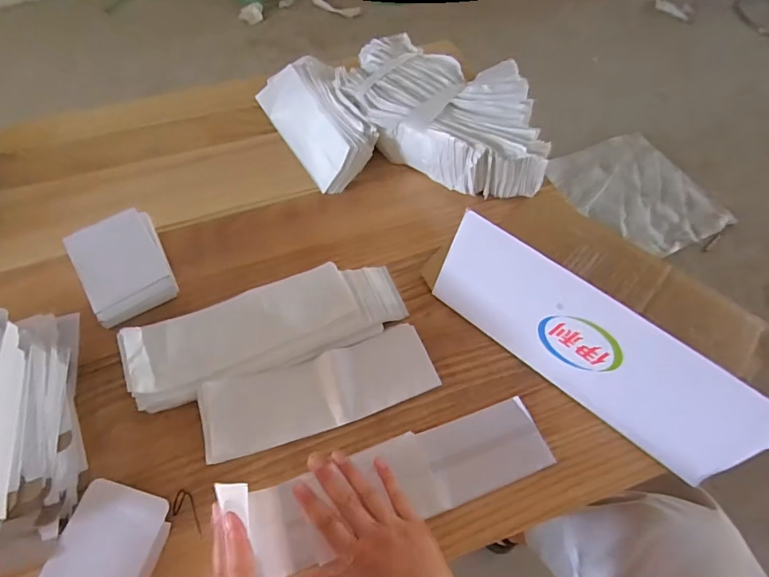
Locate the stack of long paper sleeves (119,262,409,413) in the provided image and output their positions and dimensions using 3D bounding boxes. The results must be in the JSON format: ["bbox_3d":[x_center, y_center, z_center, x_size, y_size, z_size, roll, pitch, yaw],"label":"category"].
[{"bbox_3d":[-0.129,0.042,0.528,0.309,0.033,0.104,-18,61,-10],"label":"stack of long paper sleeves"}]

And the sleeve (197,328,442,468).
[{"bbox_3d":[-0.068,0.110,0.500,0.247,0.009,0.082,-16,69,-11],"label":"sleeve"}]

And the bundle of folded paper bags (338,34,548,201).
[{"bbox_3d":[0.090,-0.253,0.666,0.320,0.079,0.195,26,63,15],"label":"bundle of folded paper bags"}]

